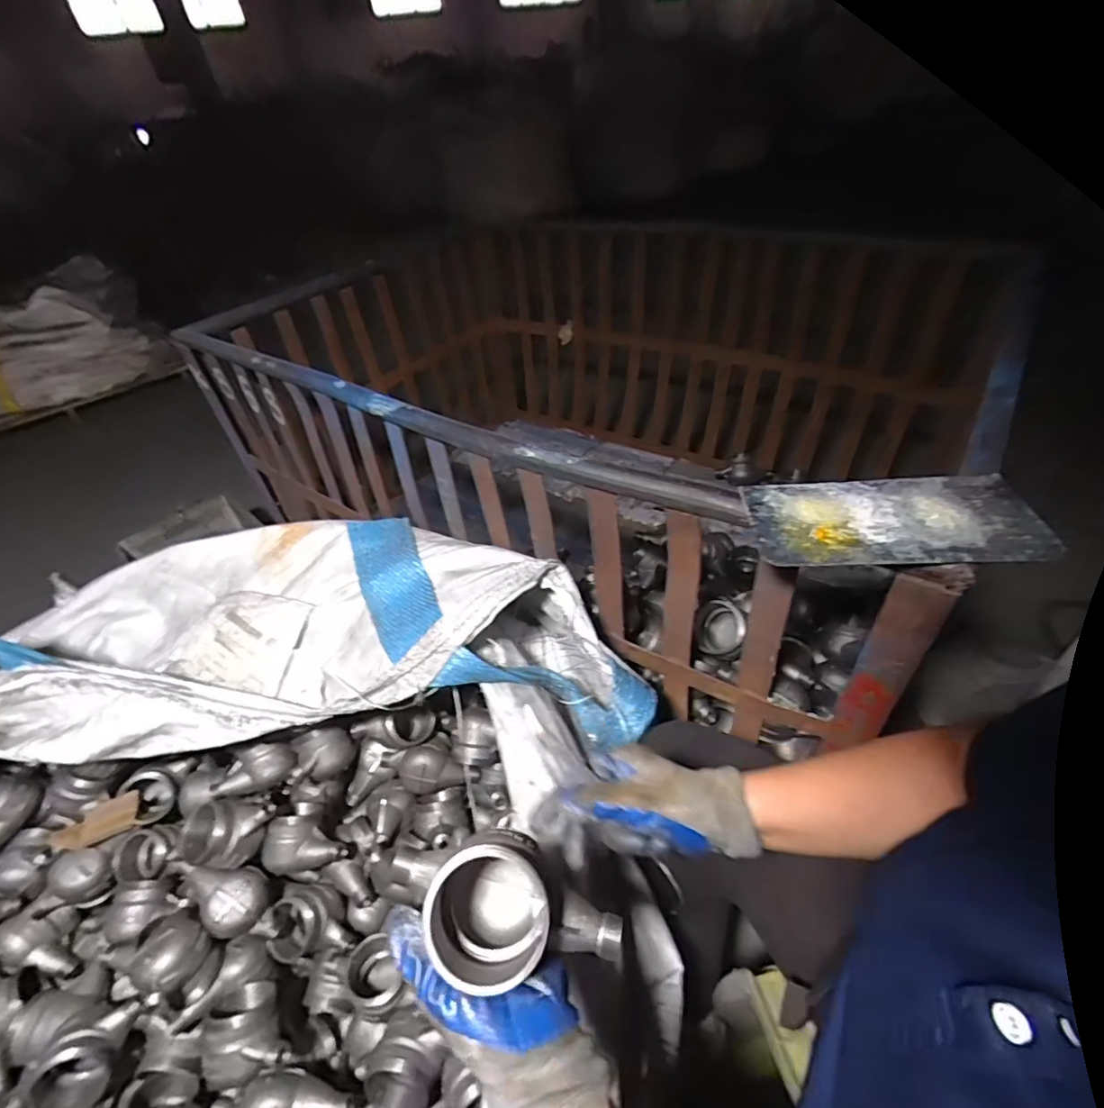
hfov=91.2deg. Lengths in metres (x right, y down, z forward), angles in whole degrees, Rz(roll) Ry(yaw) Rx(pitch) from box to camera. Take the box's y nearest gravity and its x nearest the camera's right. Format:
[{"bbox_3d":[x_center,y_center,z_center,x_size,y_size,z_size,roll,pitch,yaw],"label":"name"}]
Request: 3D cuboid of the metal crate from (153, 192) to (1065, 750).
[{"bbox_3d":[0.094,-0.298,1.317,1.504,0.619,1.254,21,49,28],"label":"metal crate"}]

